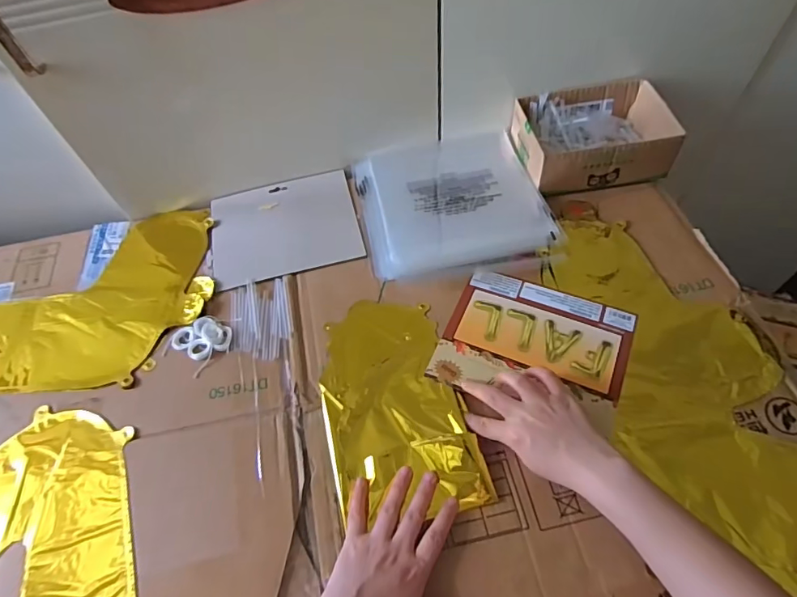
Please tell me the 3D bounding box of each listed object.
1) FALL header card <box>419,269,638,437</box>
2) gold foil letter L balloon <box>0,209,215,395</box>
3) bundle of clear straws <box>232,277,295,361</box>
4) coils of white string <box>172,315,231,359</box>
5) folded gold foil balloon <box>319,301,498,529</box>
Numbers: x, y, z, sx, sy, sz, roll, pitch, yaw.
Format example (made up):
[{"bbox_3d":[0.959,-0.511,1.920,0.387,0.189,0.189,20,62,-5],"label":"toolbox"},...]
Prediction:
[{"bbox_3d":[0.152,0.050,0.544,0.192,0.006,0.158,19,60,15],"label":"FALL header card"},{"bbox_3d":[-0.437,0.006,0.628,0.395,0.029,0.251,-7,59,1],"label":"gold foil letter L balloon"},{"bbox_3d":[-0.162,0.023,0.582,0.070,0.005,0.105,-11,59,-2],"label":"bundle of clear straws"},{"bbox_3d":[-0.227,0.044,0.566,0.066,0.012,0.048,23,63,17],"label":"coils of white string"},{"bbox_3d":[-0.007,0.109,0.525,0.143,0.018,0.237,-14,59,-4],"label":"folded gold foil balloon"}]

